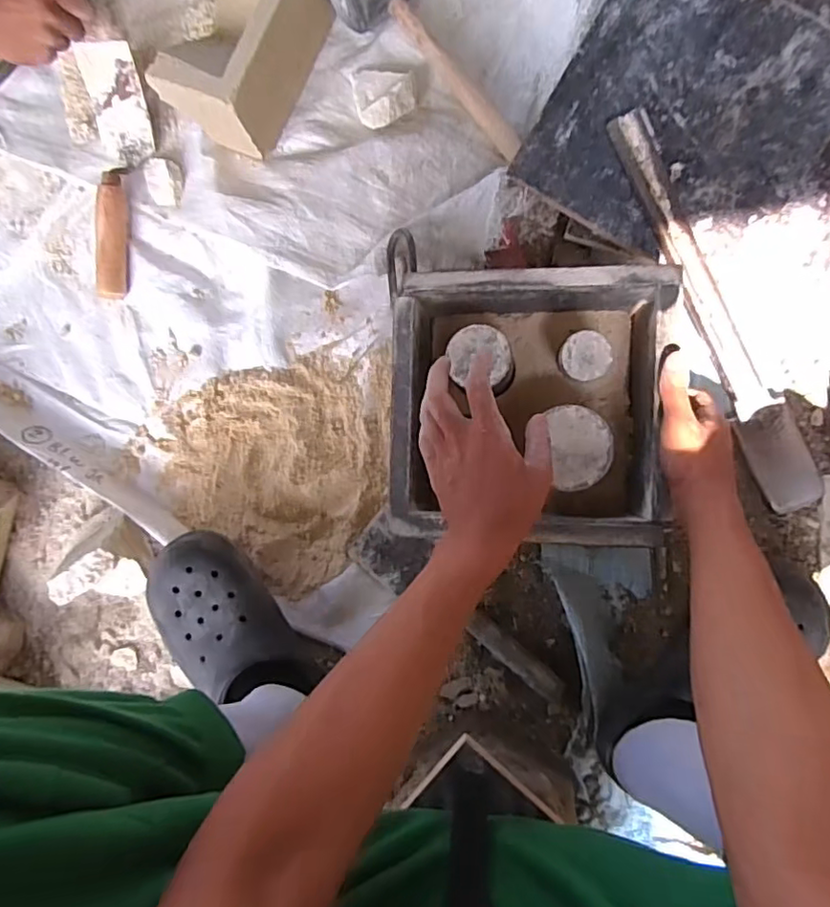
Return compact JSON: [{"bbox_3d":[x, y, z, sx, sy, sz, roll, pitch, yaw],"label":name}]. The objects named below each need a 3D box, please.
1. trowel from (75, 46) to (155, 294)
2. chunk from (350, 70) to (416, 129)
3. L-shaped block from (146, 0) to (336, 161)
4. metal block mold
[{"bbox_3d":[-0.338,-0.313,0.654,0.067,0.053,0.261,1,92,7],"label":"trowel"},{"bbox_3d":[-0.034,-0.393,0.637,0.067,0.029,0.063,0,91,7],"label":"chunk"},{"bbox_3d":[-0.185,-0.444,0.611,0.115,0.088,0.199,24,94,6],"label":"L-shaped block"},{"bbox_3d":[0.096,-0.063,0.549,0.245,0.099,0.271,2,92,7],"label":"metal block mold"}]

